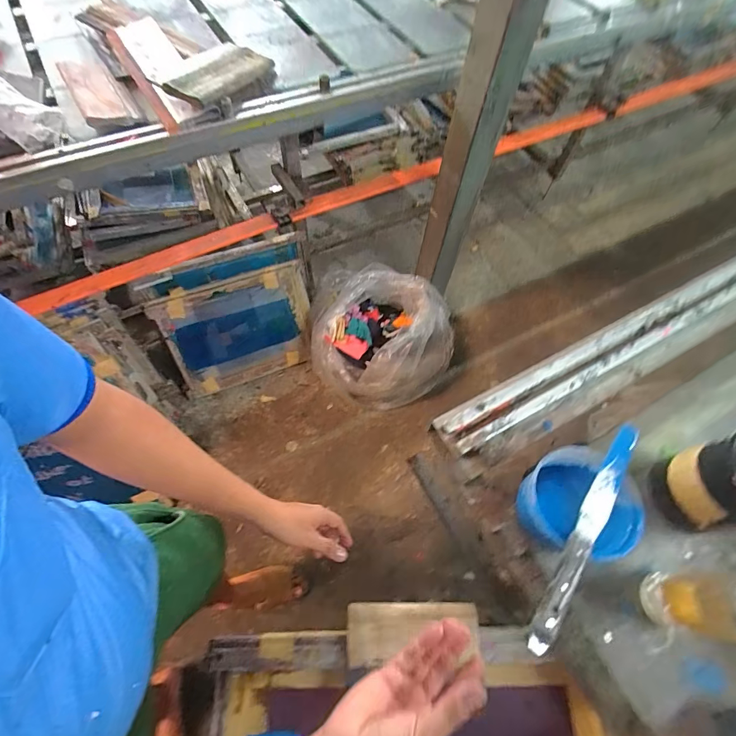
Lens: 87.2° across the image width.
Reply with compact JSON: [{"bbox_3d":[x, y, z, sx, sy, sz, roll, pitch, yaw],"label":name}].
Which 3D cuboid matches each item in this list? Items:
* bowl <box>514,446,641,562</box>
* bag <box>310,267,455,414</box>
[{"bbox_3d":[0.260,0.173,0.488,0.113,0.080,0.121,1,62,-3],"label":"bowl"},{"bbox_3d":[0.038,-0.115,1.453,0.550,0.332,0.439,18,63,6],"label":"bag"}]

